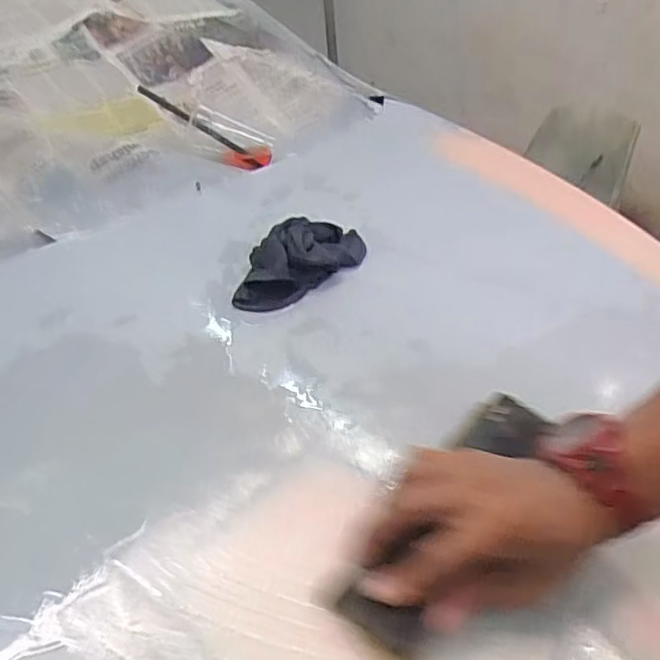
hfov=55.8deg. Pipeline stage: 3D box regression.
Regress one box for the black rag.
[{"bbox_3d":[-0.029,-0.077,0.641,0.069,0.046,0.181,17,37,29],"label":"black rag"}]

